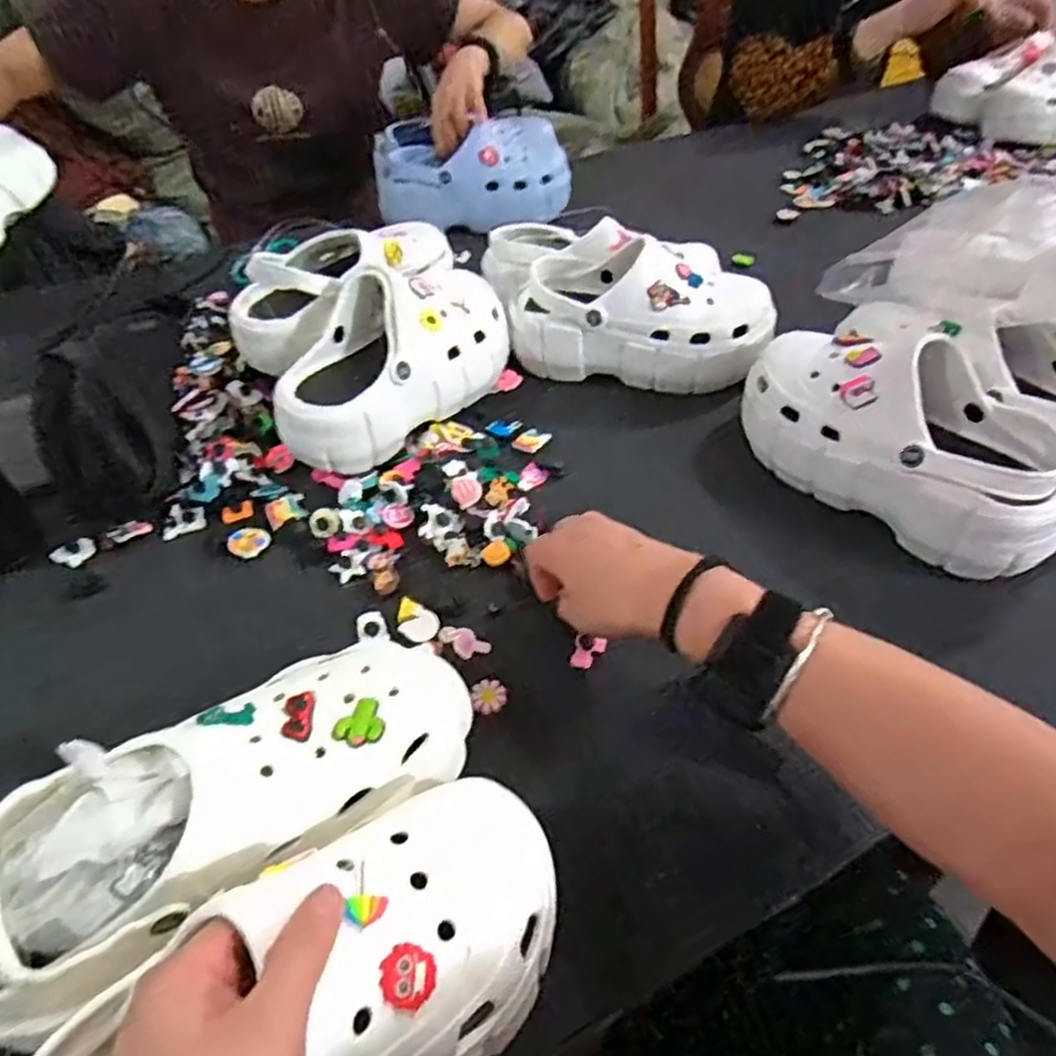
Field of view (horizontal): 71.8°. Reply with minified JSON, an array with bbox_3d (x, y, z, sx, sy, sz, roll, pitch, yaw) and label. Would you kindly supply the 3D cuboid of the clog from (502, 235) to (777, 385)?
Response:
[{"bbox_3d":[0.108,-0.207,0.709,0.251,0.097,0.119,10,47,13],"label":"clog"}]

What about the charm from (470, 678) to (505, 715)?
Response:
[{"bbox_3d":[-0.026,0.112,0.485,0.022,0.006,0.023,-2,46,2],"label":"charm"}]

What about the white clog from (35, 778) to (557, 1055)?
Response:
[{"bbox_3d":[-0.085,0.195,0.300,0.235,0.082,0.100,-20,47,-32],"label":"white clog"}]

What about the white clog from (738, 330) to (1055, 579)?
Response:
[{"bbox_3d":[0.280,-0.072,0.564,0.103,0.097,0.261,-34,53,-26],"label":"white clog"}]

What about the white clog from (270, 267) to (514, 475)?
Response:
[{"bbox_3d":[-0.120,-0.156,0.658,0.107,0.107,0.247,31,55,29],"label":"white clog"}]

